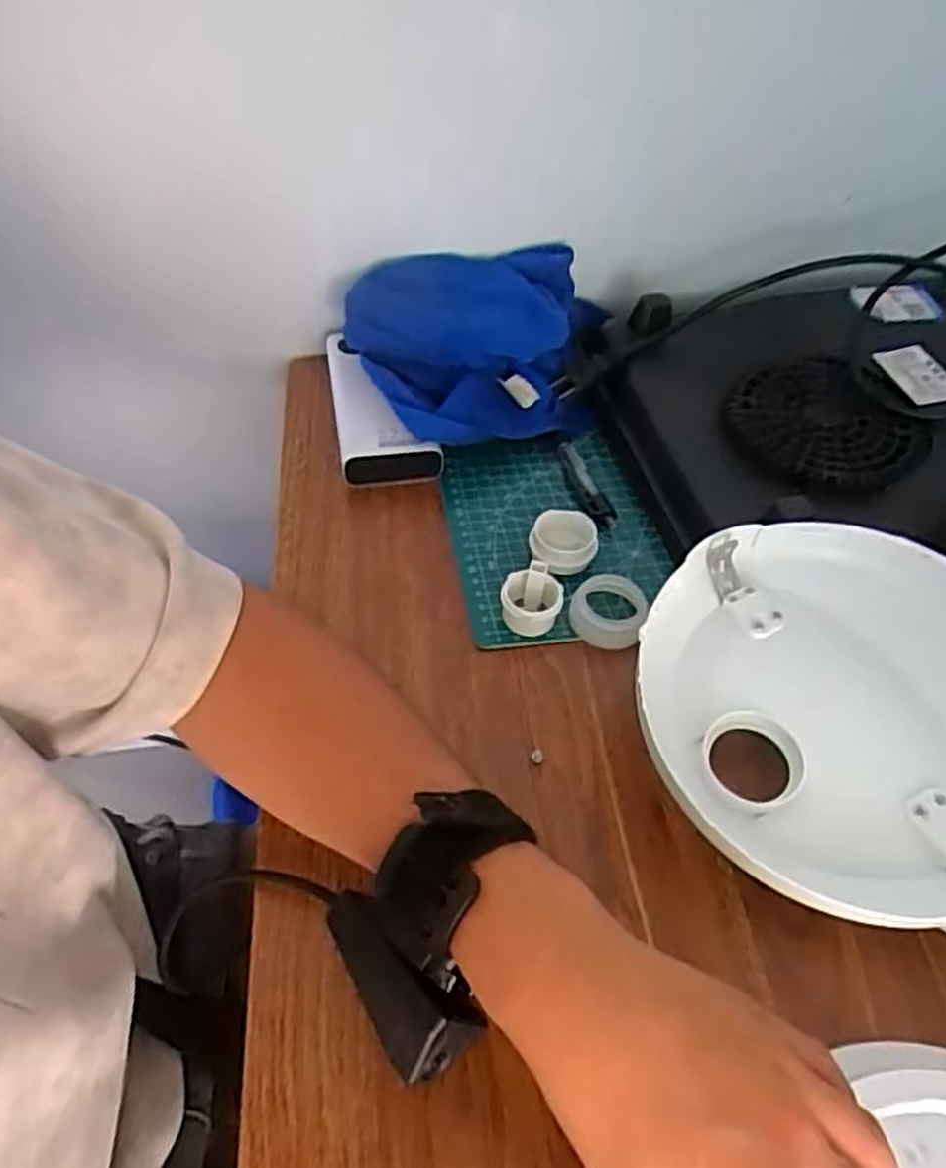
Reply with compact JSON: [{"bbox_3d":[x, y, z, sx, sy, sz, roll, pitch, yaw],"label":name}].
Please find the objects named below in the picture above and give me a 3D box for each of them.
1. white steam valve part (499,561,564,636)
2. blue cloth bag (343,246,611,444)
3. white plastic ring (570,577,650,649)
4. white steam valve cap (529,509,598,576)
[{"bbox_3d":[0.033,0.011,0.455,0.032,0.031,0.031,3,51,-3],"label":"white steam valve part"},{"bbox_3d":[0.012,-0.173,0.569,0.191,0.072,0.145,-12,53,-15],"label":"blue cloth bag"},{"bbox_3d":[0.080,0.015,0.463,0.042,0.018,0.045,3,51,-3],"label":"white plastic ring"},{"bbox_3d":[0.055,-0.025,0.486,0.038,0.024,0.041,3,51,-3],"label":"white steam valve cap"}]

